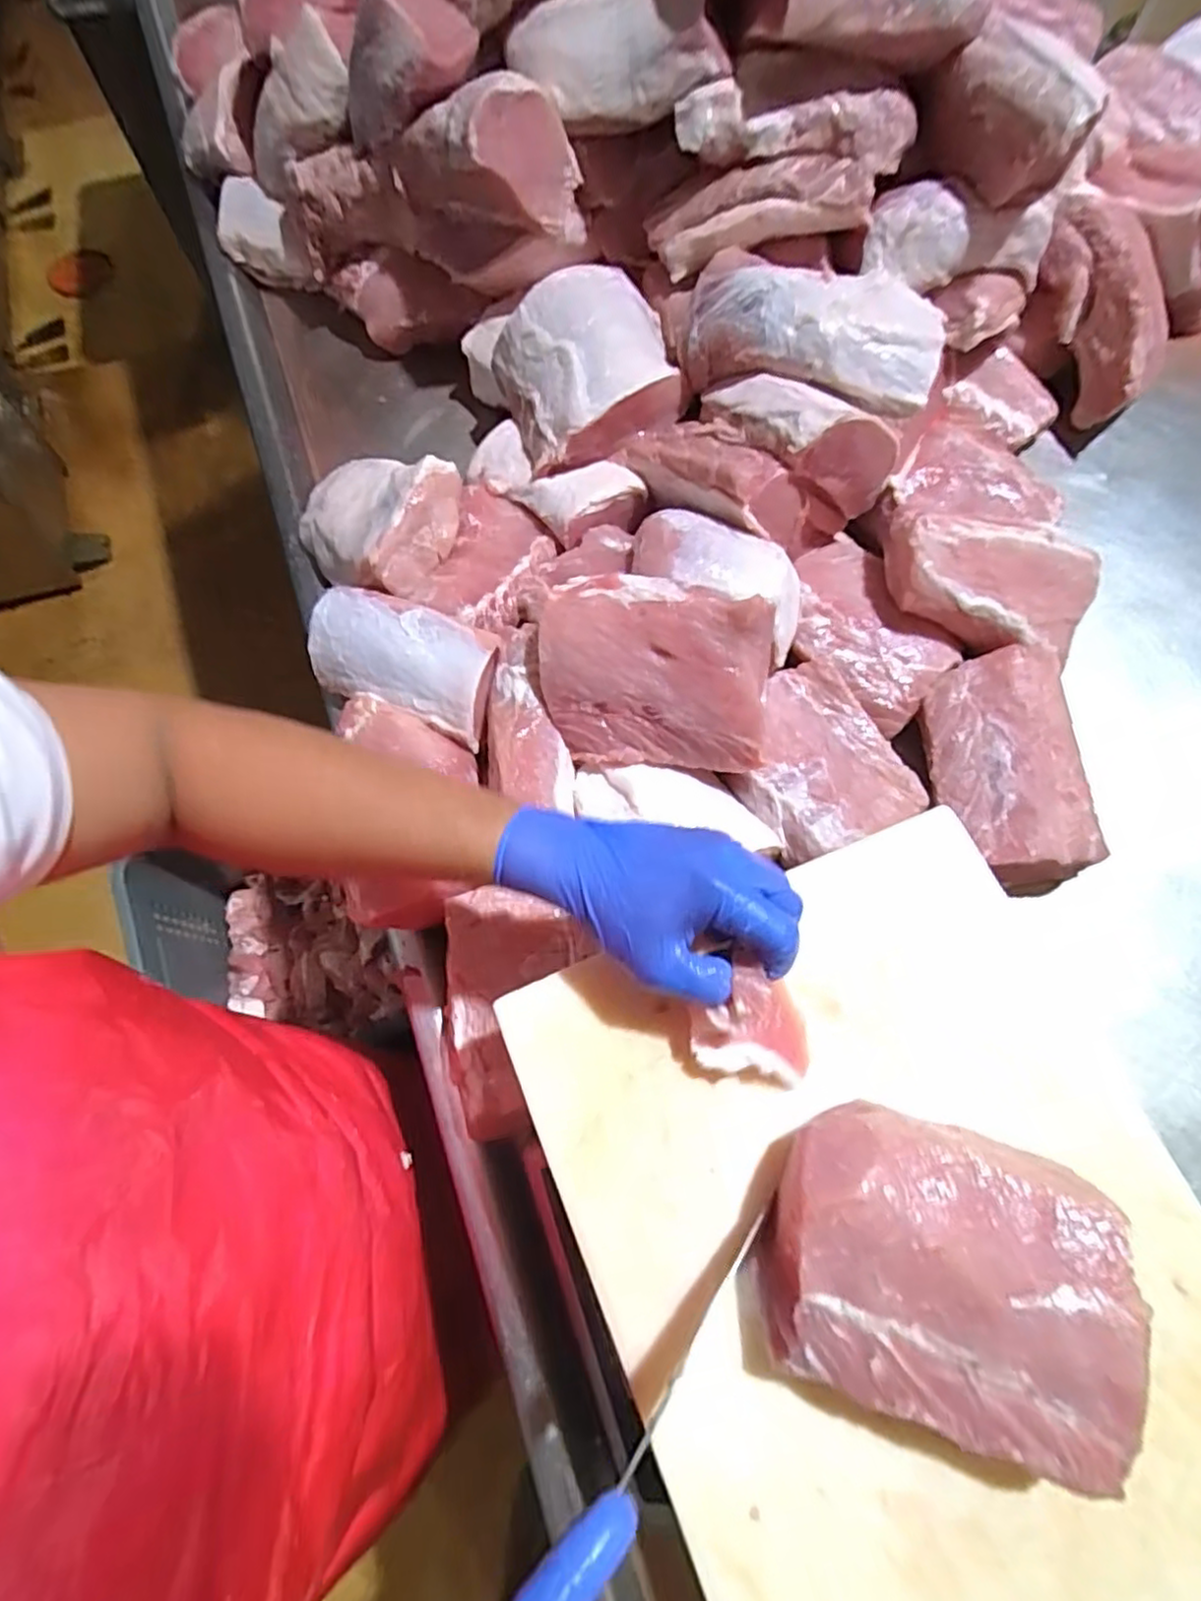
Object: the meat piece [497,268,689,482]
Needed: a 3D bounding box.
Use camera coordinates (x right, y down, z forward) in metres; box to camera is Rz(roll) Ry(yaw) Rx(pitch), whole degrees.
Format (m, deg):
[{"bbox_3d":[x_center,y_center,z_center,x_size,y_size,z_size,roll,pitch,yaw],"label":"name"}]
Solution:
[{"bbox_3d":[-0.012,-0.378,0.601,0.143,0.062,0.158,-17,72,-4],"label":"meat piece"}]

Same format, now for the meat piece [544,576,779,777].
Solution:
[{"bbox_3d":[0.037,-0.093,0.503,0.168,0.083,0.121,6,72,3],"label":"meat piece"}]

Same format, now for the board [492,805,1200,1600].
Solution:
[{"bbox_3d":[0.157,0.221,0.357,0.312,0.030,0.372,-21,71,-9],"label":"board"}]

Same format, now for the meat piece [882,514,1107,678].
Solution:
[{"bbox_3d":[0.316,-0.180,0.549,0.173,0.055,0.105,11,72,5],"label":"meat piece"}]

